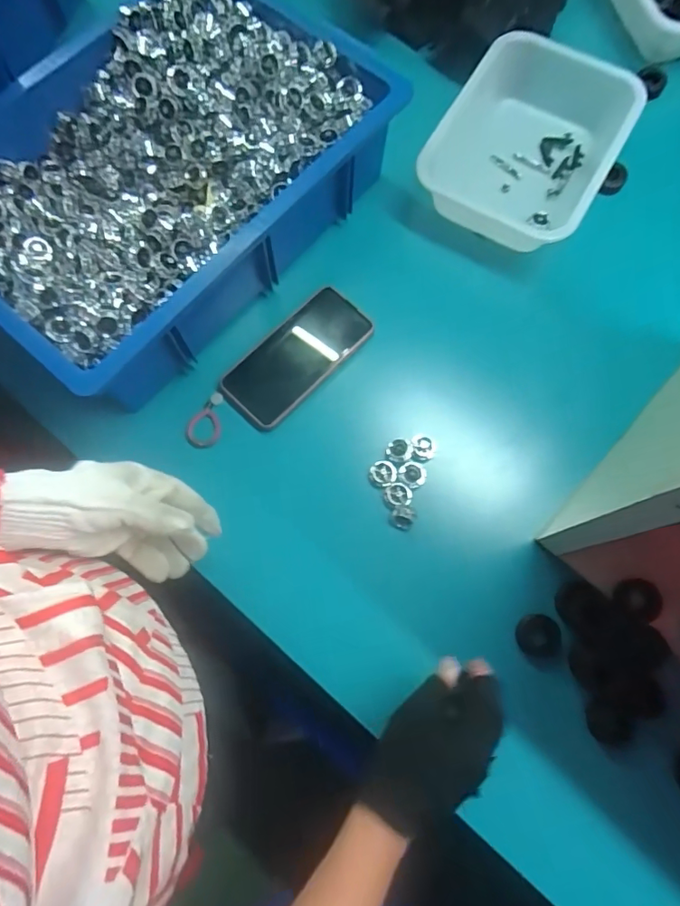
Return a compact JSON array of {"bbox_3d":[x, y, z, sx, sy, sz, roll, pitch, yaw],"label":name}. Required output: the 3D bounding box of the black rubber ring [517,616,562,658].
[{"bbox_3d":[0.185,0.171,0.480,0.041,0.008,0.037,10,75,3],"label":"black rubber ring"}]

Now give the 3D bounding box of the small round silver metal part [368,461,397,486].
[{"bbox_3d":[0.043,0.021,0.518,0.027,0.008,0.026,0,75,0],"label":"small round silver metal part"}]

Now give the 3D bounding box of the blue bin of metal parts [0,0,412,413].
[{"bbox_3d":[-0.189,-0.290,0.556,0.316,0.126,0.436,39,79,9],"label":"blue bin of metal parts"}]

